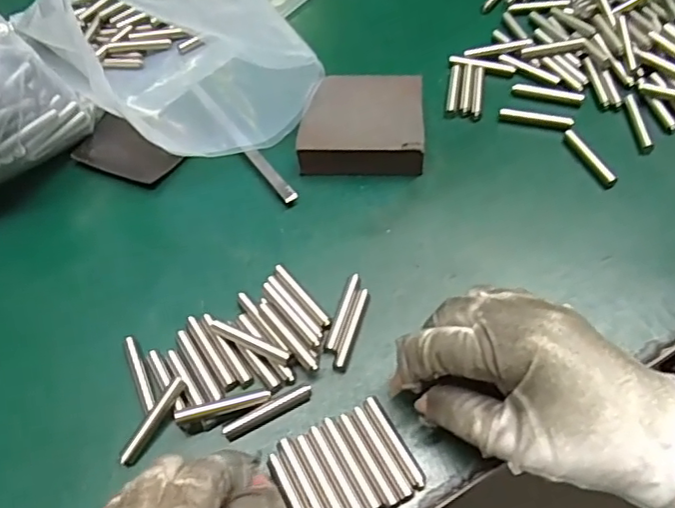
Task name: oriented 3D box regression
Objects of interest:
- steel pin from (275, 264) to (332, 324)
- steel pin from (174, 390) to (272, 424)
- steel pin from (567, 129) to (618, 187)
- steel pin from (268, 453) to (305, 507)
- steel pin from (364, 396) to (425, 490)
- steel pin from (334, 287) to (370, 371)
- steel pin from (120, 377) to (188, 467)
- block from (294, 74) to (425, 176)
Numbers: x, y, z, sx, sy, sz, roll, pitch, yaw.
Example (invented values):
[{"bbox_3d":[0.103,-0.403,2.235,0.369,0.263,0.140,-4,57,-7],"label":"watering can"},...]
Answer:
[{"bbox_3d":[-0.020,0.024,0.330,0.007,0.007,0.048,-34,62,-19],"label":"steel pin"},{"bbox_3d":[-0.058,0.077,0.293,0.048,0.006,0.008,-10,61,-18],"label":"steel pin"},{"bbox_3d":[0.162,-0.062,0.372,0.008,0.009,0.048,-21,58,-12],"label":"steel pin"},{"bbox_3d":[-0.020,0.116,0.269,0.007,0.005,0.049,-26,59,-15],"label":"steel pin"},{"bbox_3d":[0.027,0.091,0.282,0.006,0.006,0.049,-25,59,-14],"label":"steel pin"},{"bbox_3d":[0.008,0.040,0.317,0.007,0.006,0.050,15,58,11],"label":"steel pin"},{"bbox_3d":[-0.093,0.085,0.293,0.007,0.008,0.047,26,61,18],"label":"steel pin"},{"bbox_3d":[0.017,-0.089,0.389,0.080,0.021,0.073,2,56,3],"label":"block"}]

